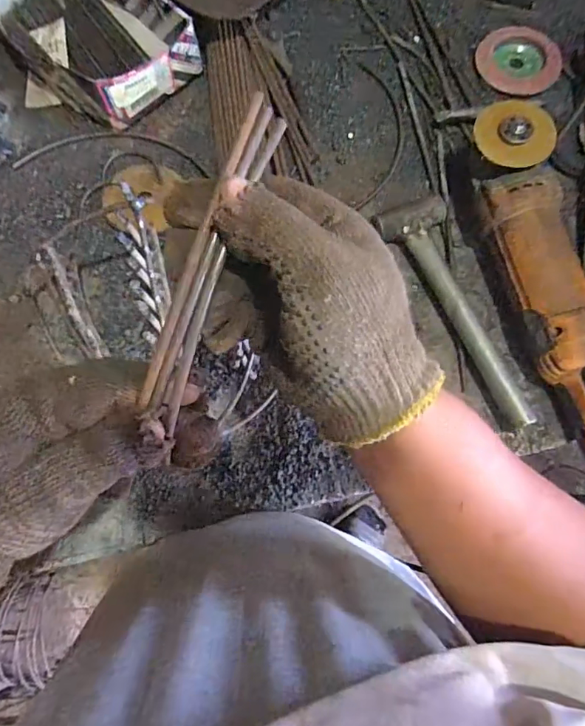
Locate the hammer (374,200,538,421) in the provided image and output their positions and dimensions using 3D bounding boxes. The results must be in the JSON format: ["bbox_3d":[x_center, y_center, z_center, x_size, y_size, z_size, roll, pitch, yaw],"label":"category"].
[{"bbox_3d":[0.167,-0.055,0.473,0.067,0.037,0.236,-24,75,-6],"label":"hammer"}]

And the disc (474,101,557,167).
[{"bbox_3d":[0.199,-0.205,0.443,0.067,0.007,0.061,-5,96,5],"label":"disc"}]

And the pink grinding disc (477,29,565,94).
[{"bbox_3d":[0.259,-0.345,0.566,0.093,0.007,0.088,0,74,0],"label":"pink grinding disc"}]

